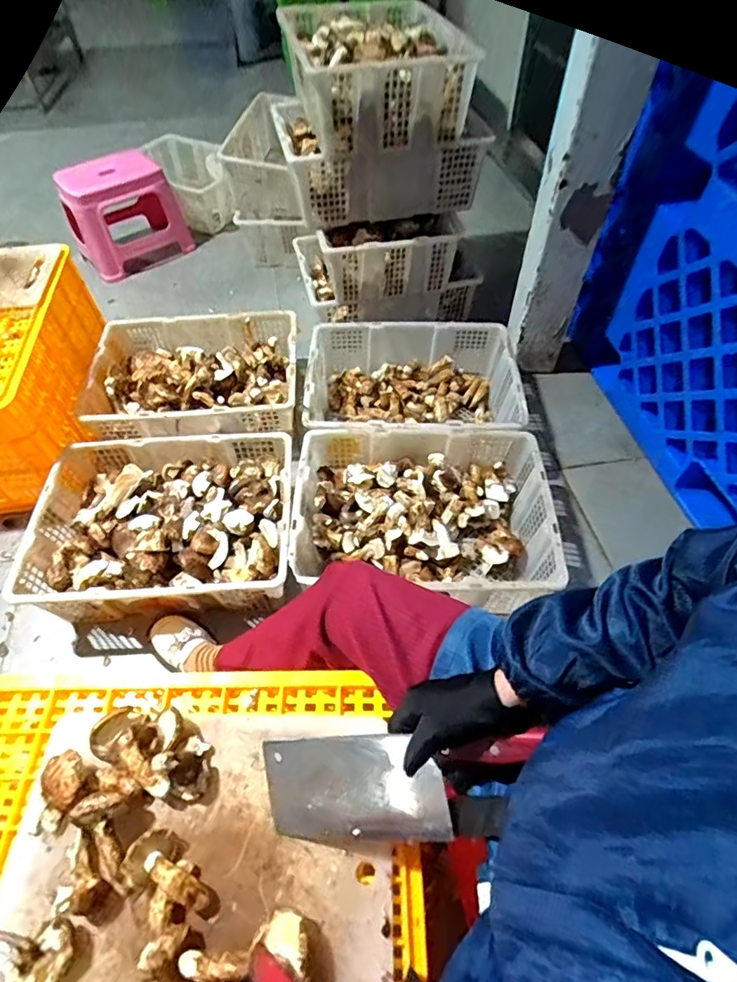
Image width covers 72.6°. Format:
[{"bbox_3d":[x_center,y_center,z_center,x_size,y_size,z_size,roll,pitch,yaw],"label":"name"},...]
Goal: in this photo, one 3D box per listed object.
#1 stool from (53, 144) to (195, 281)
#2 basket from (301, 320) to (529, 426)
[{"bbox_3d":[-0.787,-0.871,1.587,0.320,0.265,0.284,-35,60,-21],"label":"stool"},{"bbox_3d":[0.104,-0.234,1.226,0.491,0.165,0.347,2,54,3],"label":"basket"}]

